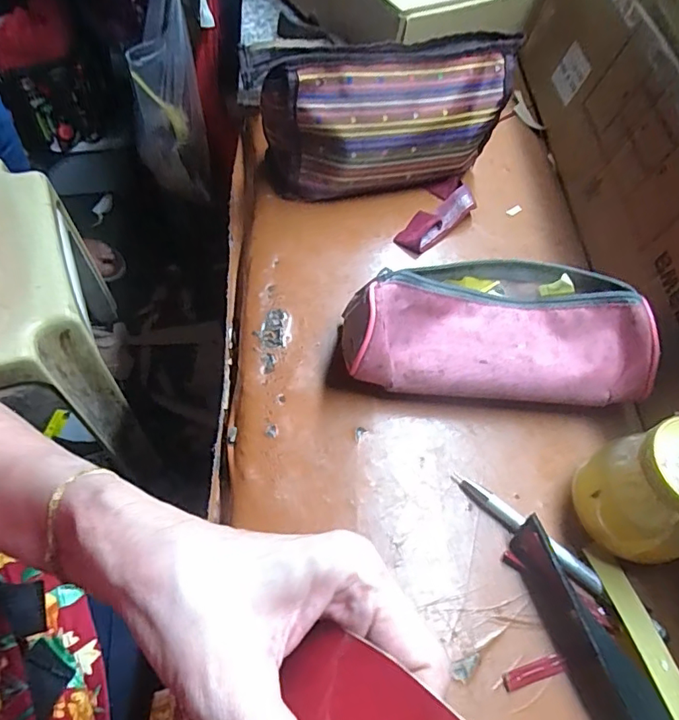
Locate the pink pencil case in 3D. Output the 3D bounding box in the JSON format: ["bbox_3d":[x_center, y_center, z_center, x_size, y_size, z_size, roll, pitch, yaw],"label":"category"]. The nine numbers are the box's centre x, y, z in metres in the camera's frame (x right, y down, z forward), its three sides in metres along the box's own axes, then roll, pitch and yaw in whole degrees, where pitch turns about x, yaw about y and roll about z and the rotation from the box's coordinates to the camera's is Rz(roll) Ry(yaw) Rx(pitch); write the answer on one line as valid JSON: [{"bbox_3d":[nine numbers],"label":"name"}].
[{"bbox_3d":[0.107,-0.025,0.367,0.202,0.065,0.097,6,57,-3],"label":"pink pencil case"}]

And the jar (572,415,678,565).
[{"bbox_3d":[0.182,0.076,0.300,0.056,0.086,0.071,-16,61,-16],"label":"jar"}]

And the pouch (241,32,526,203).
[{"bbox_3d":[0.037,-0.207,0.455,0.232,0.121,0.059,-11,60,-13],"label":"pouch"}]

